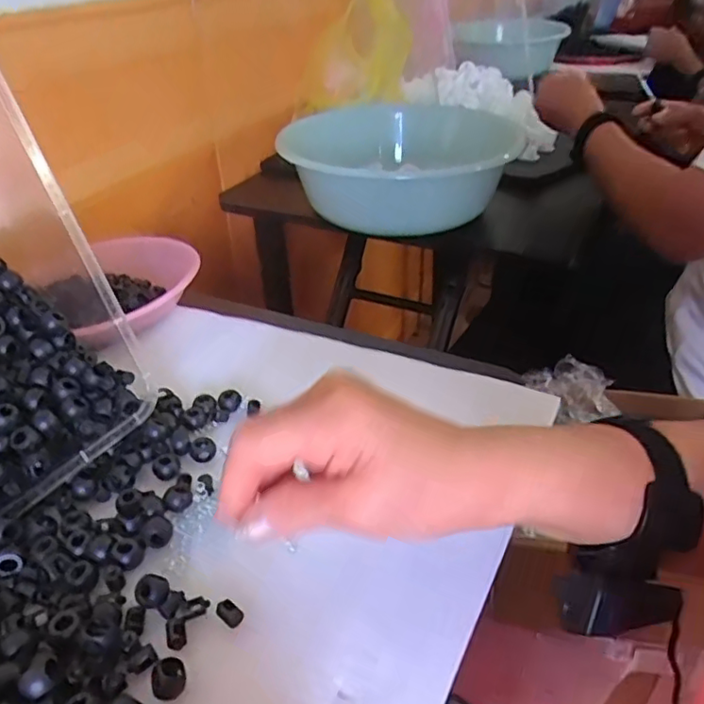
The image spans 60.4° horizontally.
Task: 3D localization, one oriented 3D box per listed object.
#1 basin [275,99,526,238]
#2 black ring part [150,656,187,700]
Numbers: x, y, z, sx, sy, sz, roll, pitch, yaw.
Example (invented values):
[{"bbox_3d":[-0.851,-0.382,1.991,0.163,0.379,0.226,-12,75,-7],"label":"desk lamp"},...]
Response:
[{"bbox_3d":[0.056,-0.252,0.796,0.274,0.104,0.358,10,36,17],"label":"basin"},{"bbox_3d":[-0.087,0.155,0.287,0.016,0.012,0.015,-1,35,1],"label":"black ring part"}]

